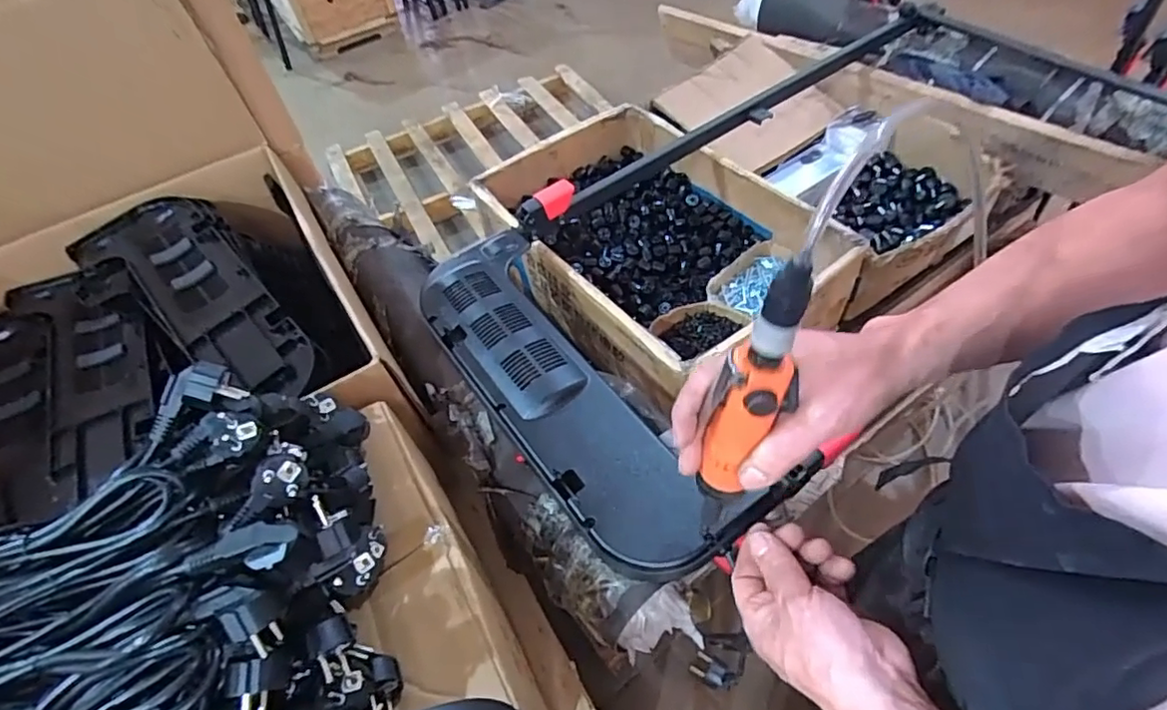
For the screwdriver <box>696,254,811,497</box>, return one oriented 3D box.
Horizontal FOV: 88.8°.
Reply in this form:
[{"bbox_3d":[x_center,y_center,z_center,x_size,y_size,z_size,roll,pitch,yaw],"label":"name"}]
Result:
[{"bbox_3d":[0.108,0.023,0.375,0.035,0.197,0.035,-31,53,-34],"label":"screwdriver"}]

